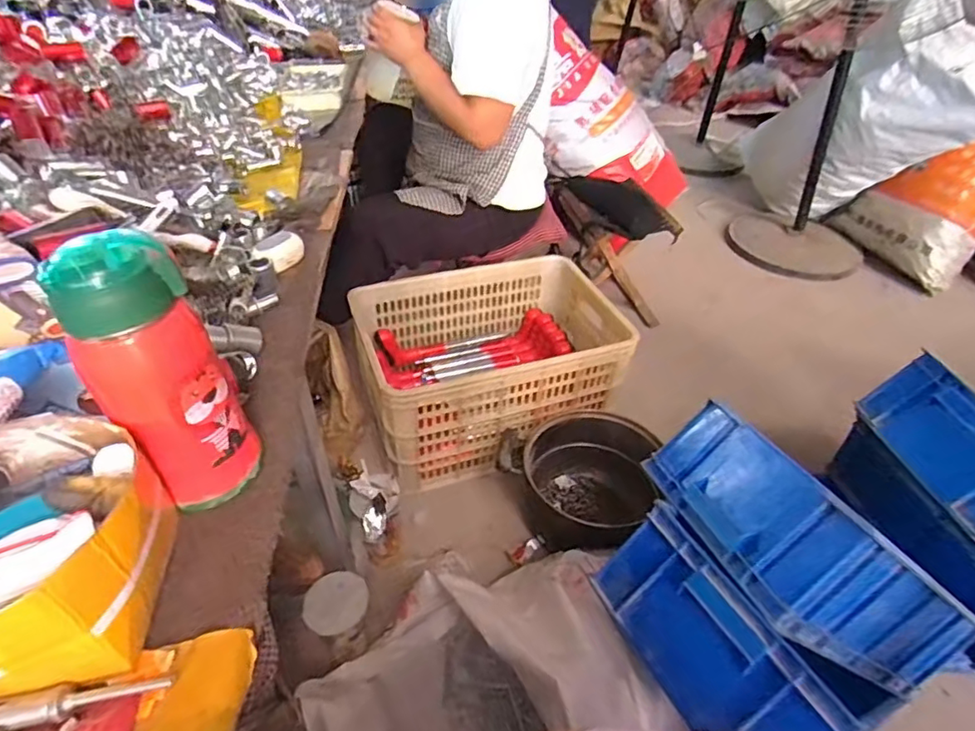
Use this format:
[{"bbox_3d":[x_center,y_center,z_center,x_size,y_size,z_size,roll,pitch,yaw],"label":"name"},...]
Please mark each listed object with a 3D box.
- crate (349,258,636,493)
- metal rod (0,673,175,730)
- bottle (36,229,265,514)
[{"bbox_3d":[0.008,-0.012,1.237,0.539,0.245,0.363,-12,43,-17],"label":"crate"},{"bbox_3d":[-0.252,0.194,0.323,0.126,0.013,0.018,-7,42,-11],"label":"metal rod"},{"bbox_3d":[-0.221,0.011,0.392,0.083,0.191,0.073,-26,49,-29],"label":"bottle"}]

